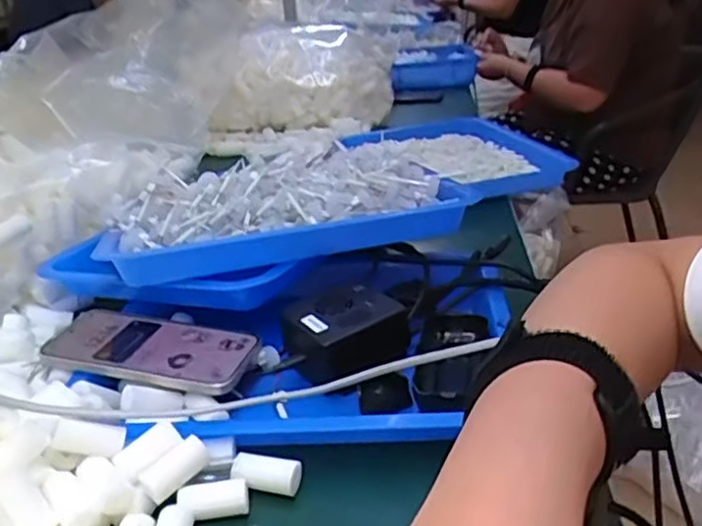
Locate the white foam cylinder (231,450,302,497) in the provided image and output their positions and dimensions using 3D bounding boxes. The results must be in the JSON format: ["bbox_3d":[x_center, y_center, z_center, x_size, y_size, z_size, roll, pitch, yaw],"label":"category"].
[{"bbox_3d":[-0.051,0.127,0.409,0.042,0.016,0.015,12,26,2],"label":"white foam cylinder"}]

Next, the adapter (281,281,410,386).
[{"bbox_3d":[-0.004,0.051,0.526,0.085,0.051,0.067,-16,27,-22],"label":"adapter"}]

